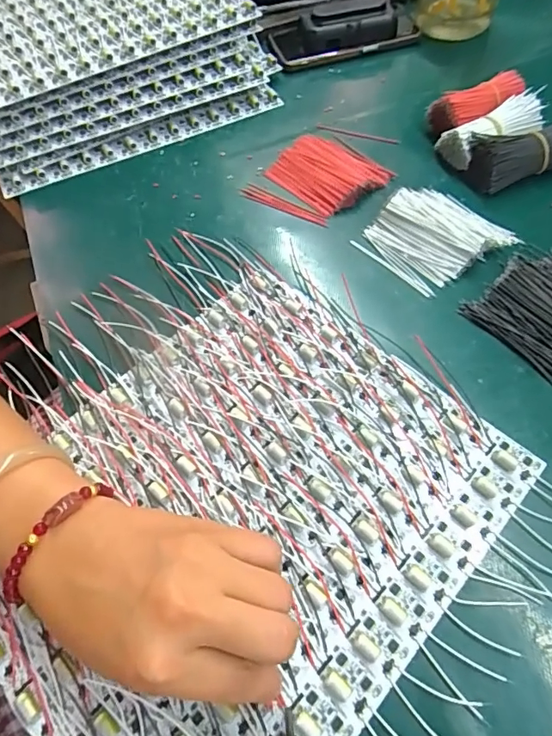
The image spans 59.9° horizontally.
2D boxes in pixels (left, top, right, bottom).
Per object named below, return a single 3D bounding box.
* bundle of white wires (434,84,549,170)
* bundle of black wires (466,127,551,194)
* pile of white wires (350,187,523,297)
[{"bbox_3d":[0.195,-0.213,0.426,0.093,0.023,0.040,-27,62,2],"label":"bundle of white wires"},{"bbox_3d":[0.214,-0.186,0.412,0.092,0.035,0.041,-17,61,-6],"label":"bundle of black wires"},{"bbox_3d":[0.126,-0.109,0.384,0.096,0.015,0.087,-36,64,-16],"label":"pile of white wires"}]

